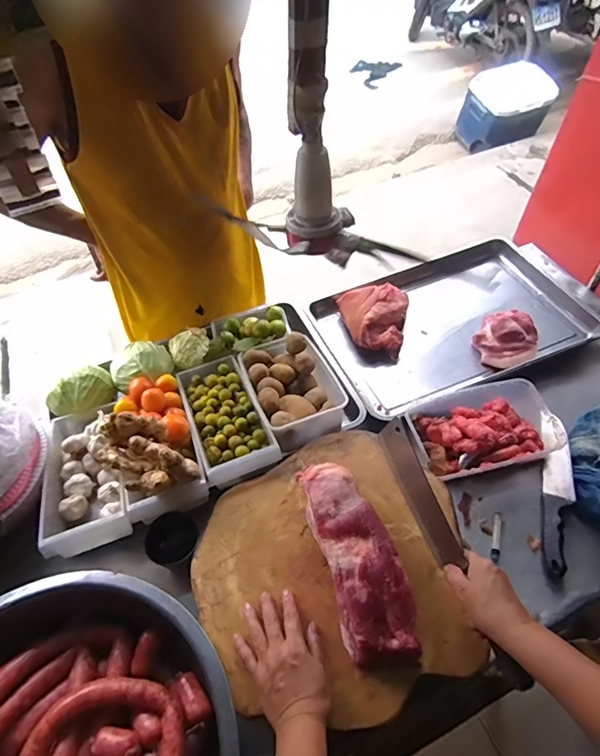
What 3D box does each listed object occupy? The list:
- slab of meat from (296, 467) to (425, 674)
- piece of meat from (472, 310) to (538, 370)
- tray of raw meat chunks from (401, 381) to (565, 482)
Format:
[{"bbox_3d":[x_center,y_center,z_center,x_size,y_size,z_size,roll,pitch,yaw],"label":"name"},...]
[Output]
[{"bbox_3d":[0.082,0.250,0.657,0.099,0.052,0.280,-13,53,-8],"label":"slab of meat"},{"bbox_3d":[0.458,-0.086,1.011,0.127,0.066,0.144,26,57,20],"label":"piece of meat"},{"bbox_3d":[0.338,0.099,0.846,0.259,0.064,0.162,-12,53,-8],"label":"tray of raw meat chunks"}]

